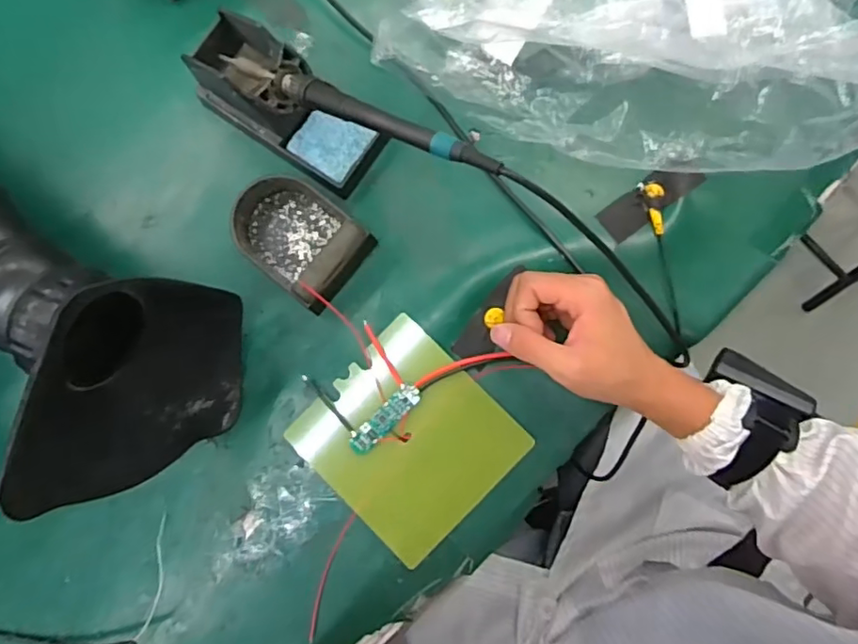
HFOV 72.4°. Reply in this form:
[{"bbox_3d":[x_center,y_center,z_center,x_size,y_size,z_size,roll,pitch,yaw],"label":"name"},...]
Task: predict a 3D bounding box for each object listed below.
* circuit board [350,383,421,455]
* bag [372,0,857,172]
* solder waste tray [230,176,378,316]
[{"bbox_3d":[-0.033,0.073,0.441,0.065,0.004,0.018,-44,84,-4],"label":"circuit board"},{"bbox_3d":[0.148,-0.252,0.427,0.363,0.097,0.260,1,82,1],"label":"bag"},{"bbox_3d":[-0.104,-0.067,0.457,0.102,0.037,0.074,38,85,6],"label":"solder waste tray"}]

